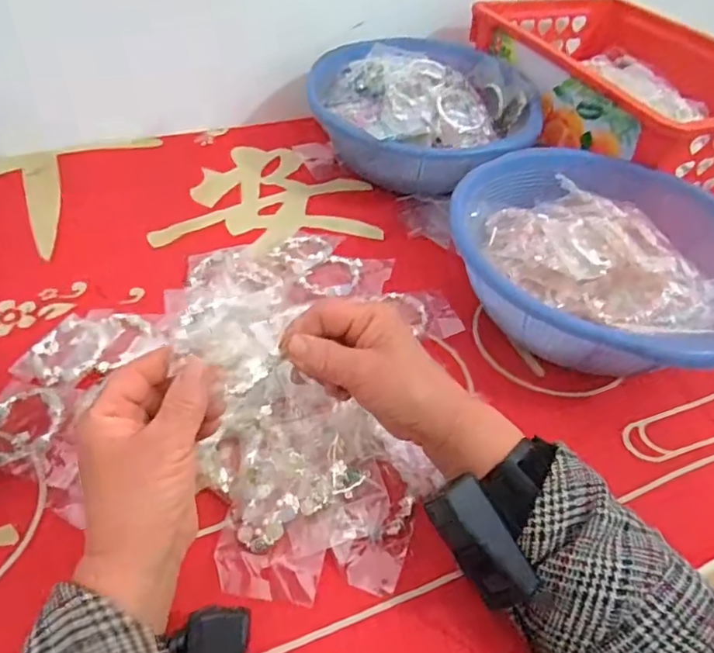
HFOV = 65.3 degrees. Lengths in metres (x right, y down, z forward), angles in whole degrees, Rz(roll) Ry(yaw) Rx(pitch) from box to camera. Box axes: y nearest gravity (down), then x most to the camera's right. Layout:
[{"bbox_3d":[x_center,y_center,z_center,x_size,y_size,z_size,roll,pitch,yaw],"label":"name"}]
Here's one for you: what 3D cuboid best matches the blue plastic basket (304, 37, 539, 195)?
[{"bbox_3d":[0.075,-0.237,0.667,0.243,0.114,0.242,2,44,-2],"label":"blue plastic basket"}]

